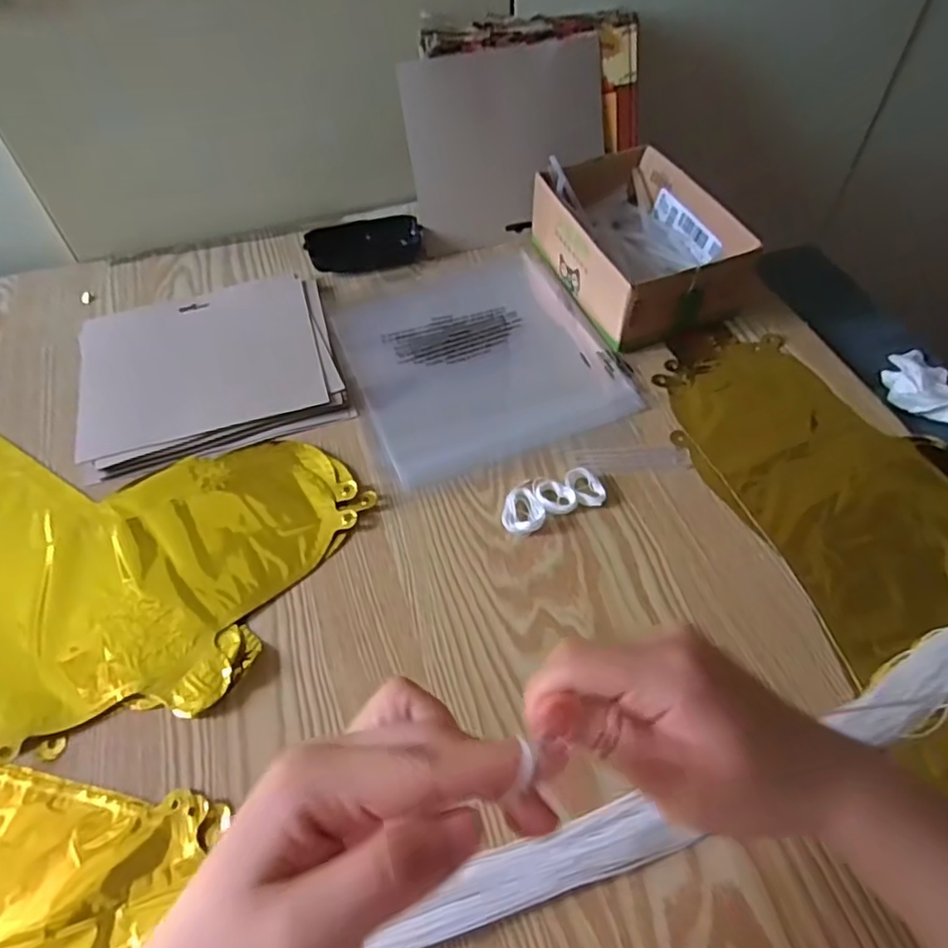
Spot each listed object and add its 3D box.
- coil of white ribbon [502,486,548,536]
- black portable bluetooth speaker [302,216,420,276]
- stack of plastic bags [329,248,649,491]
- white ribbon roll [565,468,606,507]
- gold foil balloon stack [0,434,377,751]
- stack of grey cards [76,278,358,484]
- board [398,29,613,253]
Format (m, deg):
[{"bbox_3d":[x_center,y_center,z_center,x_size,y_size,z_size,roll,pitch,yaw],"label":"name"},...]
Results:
[{"bbox_3d":[0.035,0.026,0.453,0.029,0.008,0.037,7,53,8],"label":"coil of white ribbon"},{"bbox_3d":[-0.106,-0.223,0.631,0.107,0.032,0.036,-15,53,-8],"label":"black portable bluetooth speaker"},{"bbox_3d":[-0.002,-0.110,0.568,0.215,0.009,0.248,-18,54,-11],"label":"stack of plastic bags"},{"bbox_3d":[0.080,0.010,0.461,0.023,0.010,0.032,-29,57,-18],"label":"white ribbon roll"},{"bbox_3d":[-0.319,0.045,0.445,0.438,0.024,0.227,8,54,9],"label":"gold foil balloon stack"},{"bbox_3d":[-0.219,-0.088,0.538,0.201,0.015,0.173,-15,54,-8],"label":"stack of grey cards"},{"bbox_3d":[0.034,-0.314,0.620,0.191,0.161,0.009,-15,28,-10],"label":"board"}]

